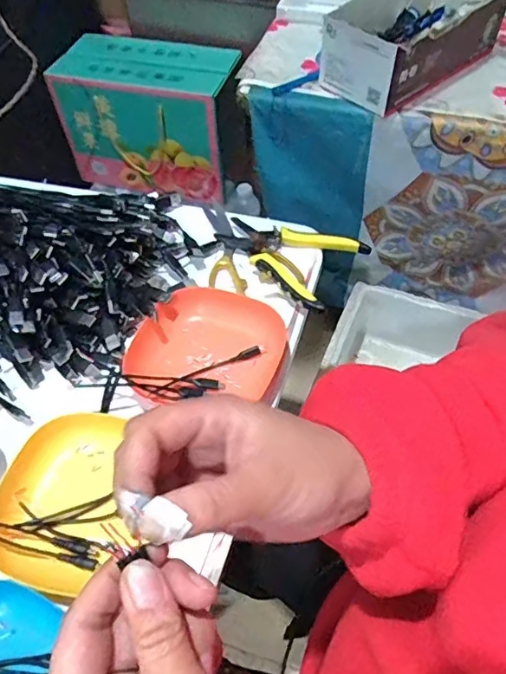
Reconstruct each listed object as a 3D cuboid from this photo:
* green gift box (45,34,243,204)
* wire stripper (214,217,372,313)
[{"bbox_3d":[-0.195,-0.425,1.041,0.318,0.237,0.167,19,58,15],"label":"green gift box"},{"bbox_3d":[0.033,-0.092,0.579,0.151,0.022,0.112,25,60,19],"label":"wire stripper"}]

